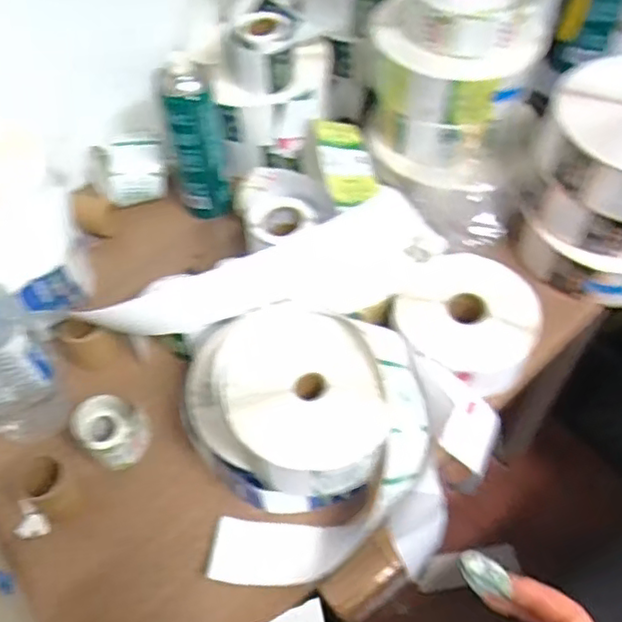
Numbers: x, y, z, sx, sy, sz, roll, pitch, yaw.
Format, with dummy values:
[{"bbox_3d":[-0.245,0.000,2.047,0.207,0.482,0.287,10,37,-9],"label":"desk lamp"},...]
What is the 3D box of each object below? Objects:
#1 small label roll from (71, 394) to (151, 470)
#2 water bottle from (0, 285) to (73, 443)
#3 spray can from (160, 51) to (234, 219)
[{"bbox_3d":[-0.200,0.122,0.654,0.066,0.052,0.058,12,56,9],"label":"small label roll"},{"bbox_3d":[-0.296,0.051,0.623,0.083,0.189,0.076,-32,60,-19],"label":"water bottle"},{"bbox_3d":[-0.137,-0.202,0.781,0.064,0.199,0.058,-10,56,-5],"label":"spray can"}]

